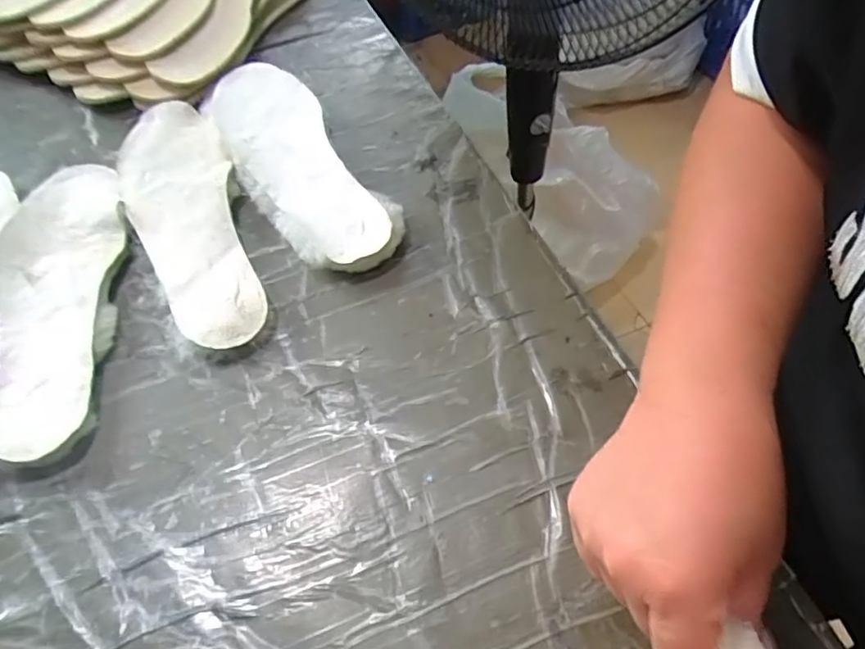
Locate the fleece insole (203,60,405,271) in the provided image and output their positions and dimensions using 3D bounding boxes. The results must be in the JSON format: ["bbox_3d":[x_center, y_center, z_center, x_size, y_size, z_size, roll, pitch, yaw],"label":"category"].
[{"bbox_3d":[-0.120,-0.144,0.544,0.097,0.037,0.269,-26,58,-14],"label":"fleece insole"}]

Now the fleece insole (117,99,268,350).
[{"bbox_3d":[-0.201,-0.087,0.515,0.085,0.033,0.271,-22,57,-11],"label":"fleece insole"}]

